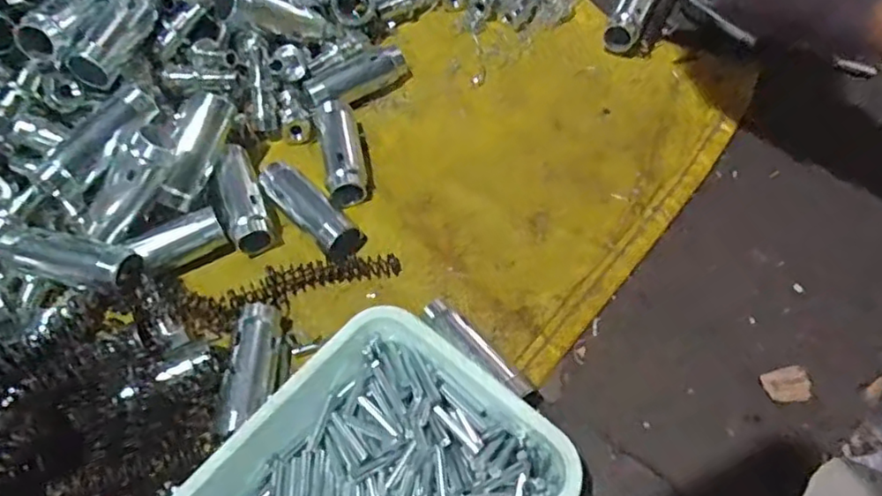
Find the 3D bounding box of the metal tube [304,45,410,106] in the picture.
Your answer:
[{"bbox_3d":[-0.054,-0.112,0.412,0.069,0.024,0.019,-29,63,-15],"label":"metal tube"}]

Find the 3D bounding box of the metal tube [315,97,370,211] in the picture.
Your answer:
[{"bbox_3d":[-0.062,-0.060,0.381,0.024,0.023,0.075,-12,60,-5],"label":"metal tube"}]

